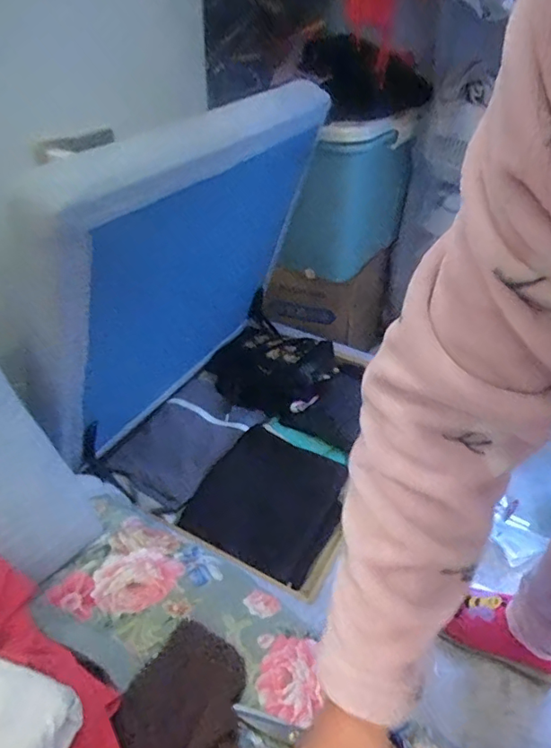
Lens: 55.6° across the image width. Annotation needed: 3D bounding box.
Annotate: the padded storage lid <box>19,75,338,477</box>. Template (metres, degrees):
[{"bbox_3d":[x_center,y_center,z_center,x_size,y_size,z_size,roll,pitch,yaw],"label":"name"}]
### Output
[{"bbox_3d":[-0.132,-0.187,0.971,0.064,0.589,0.717,35,47,11],"label":"padded storage lid"}]

